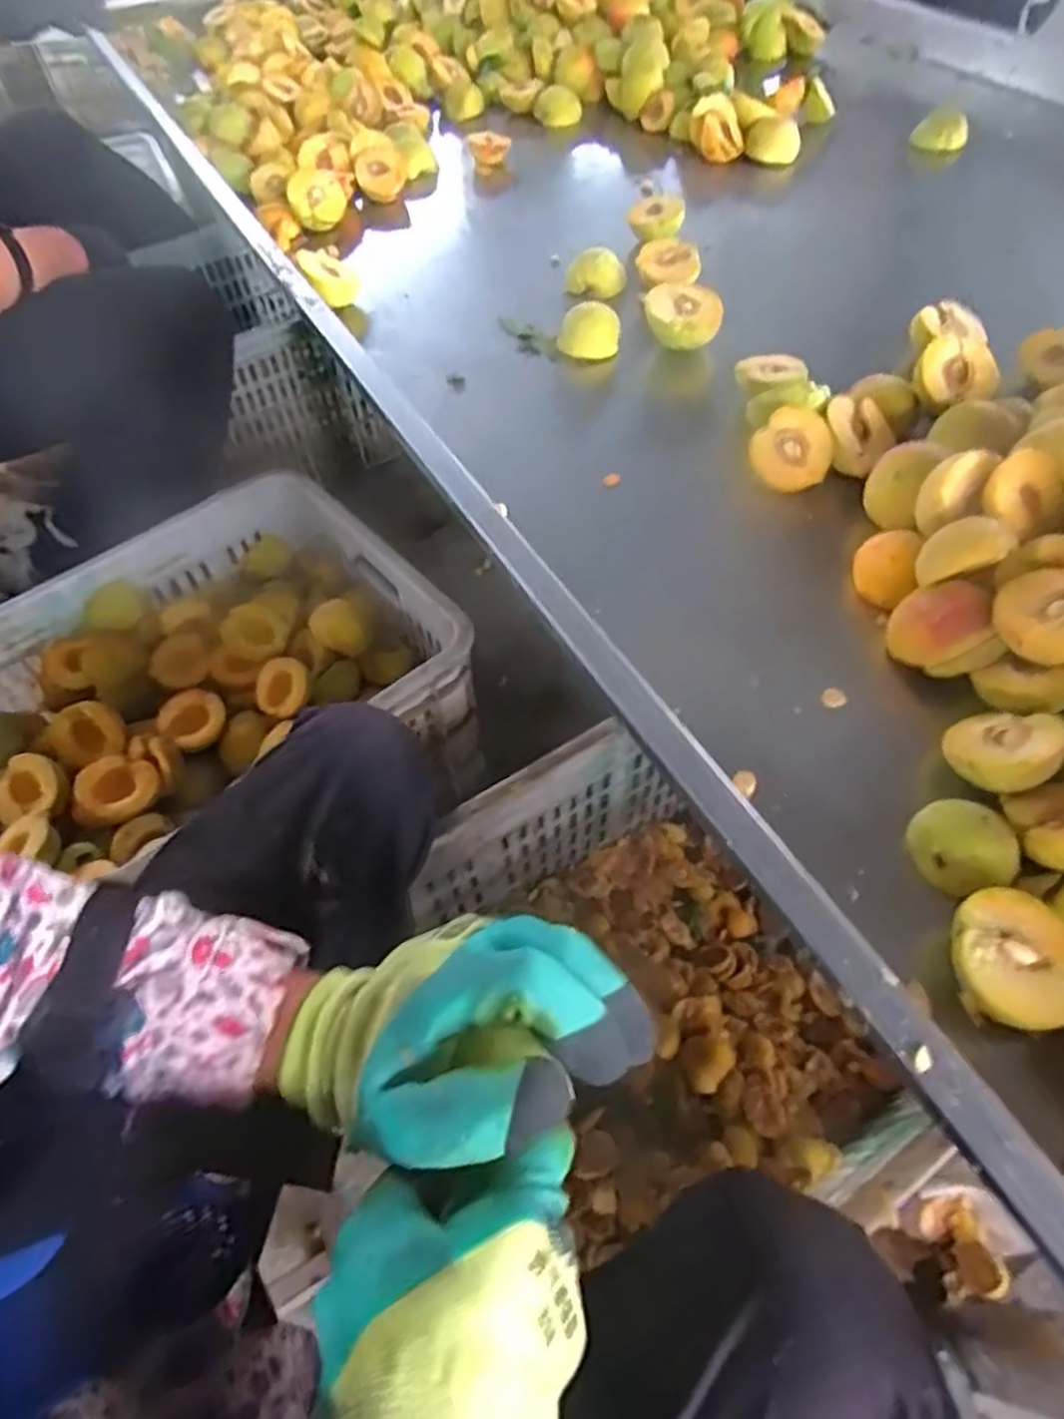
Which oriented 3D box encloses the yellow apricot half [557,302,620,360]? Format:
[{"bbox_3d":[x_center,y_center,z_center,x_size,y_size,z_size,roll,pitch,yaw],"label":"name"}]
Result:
[{"bbox_3d":[0.055,-0.359,0.715,0.054,0.030,0.051,8,57,8],"label":"yellow apricot half"}]

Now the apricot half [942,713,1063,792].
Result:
[{"bbox_3d":[0.265,0.022,0.424,0.057,0.020,0.059,-9,23,32],"label":"apricot half"}]

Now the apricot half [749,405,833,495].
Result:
[{"bbox_3d":[0.203,-0.203,0.593,0.060,0.059,0.029,15,13,9],"label":"apricot half"}]

